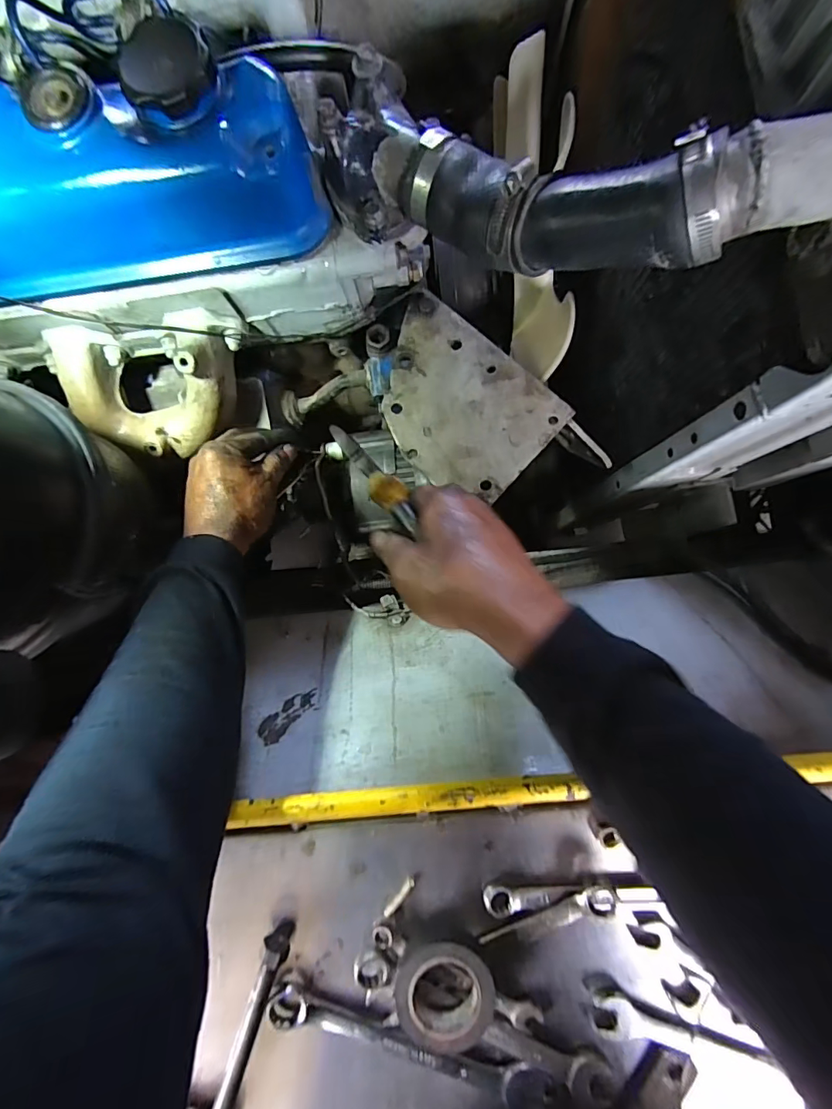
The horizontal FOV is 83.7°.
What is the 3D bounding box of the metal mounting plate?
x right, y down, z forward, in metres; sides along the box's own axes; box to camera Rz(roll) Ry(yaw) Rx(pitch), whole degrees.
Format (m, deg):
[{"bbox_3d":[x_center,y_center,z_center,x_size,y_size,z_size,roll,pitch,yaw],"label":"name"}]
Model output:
[{"bbox_3d":[0.038,-0.148,0.448,0.185,0.004,0.138,41,88,6],"label":"metal mounting plate"}]

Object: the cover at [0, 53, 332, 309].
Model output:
[{"bbox_3d":[-0.283,-0.283,0.361,0.409,0.095,0.122,-9,85,-1],"label":"cover"}]

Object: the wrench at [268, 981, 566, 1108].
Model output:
[{"bbox_3d":[-0.002,0.311,0.291,0.187,0.014,0.028,14,85,1],"label":"wrench"}]

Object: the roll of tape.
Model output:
[{"bbox_3d":[0.017,0.262,0.282,0.057,0.021,0.055,0,85,-1],"label":"roll of tape"}]

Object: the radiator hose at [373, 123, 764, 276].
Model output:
[{"bbox_3d":[0.073,-0.222,0.293,0.239,0.051,0.056,30,85,27],"label":"radiator hose"}]

